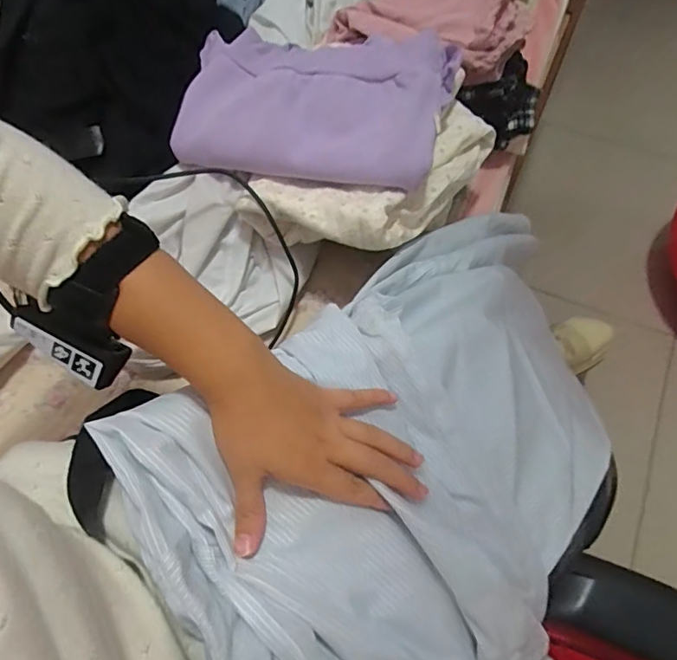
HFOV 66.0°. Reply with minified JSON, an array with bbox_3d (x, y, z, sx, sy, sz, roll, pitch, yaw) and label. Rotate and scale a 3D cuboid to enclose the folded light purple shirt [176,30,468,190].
[{"bbox_3d":[-0.031,-0.243,0.547,0.282,0.089,0.159,17,66,9],"label":"folded light purple shirt"}]

